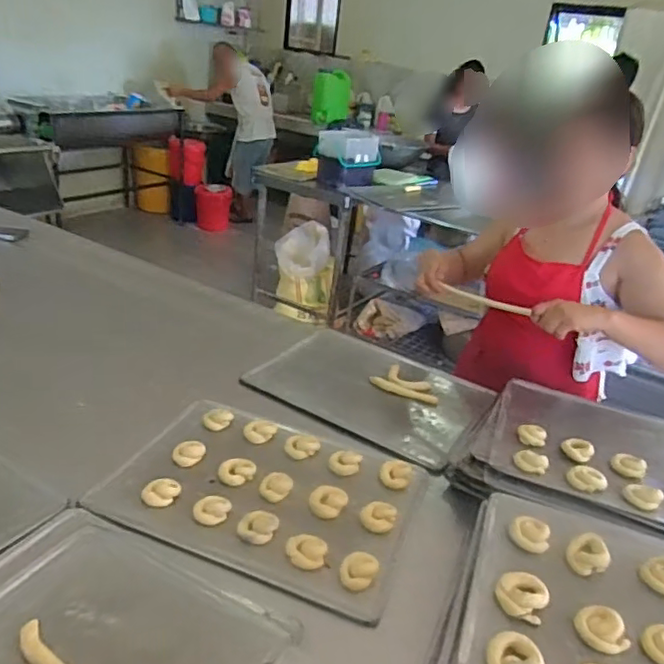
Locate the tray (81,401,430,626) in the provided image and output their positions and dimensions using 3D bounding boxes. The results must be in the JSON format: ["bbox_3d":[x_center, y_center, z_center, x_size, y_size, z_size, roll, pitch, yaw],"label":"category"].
[{"bbox_3d":[-0.094,0.231,0.927,0.443,0.019,0.349,15,27,15],"label":"tray"}]

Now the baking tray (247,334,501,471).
[{"bbox_3d":[0.087,0.107,1.239,0.455,0.034,0.357,21,29,25],"label":"baking tray"}]

